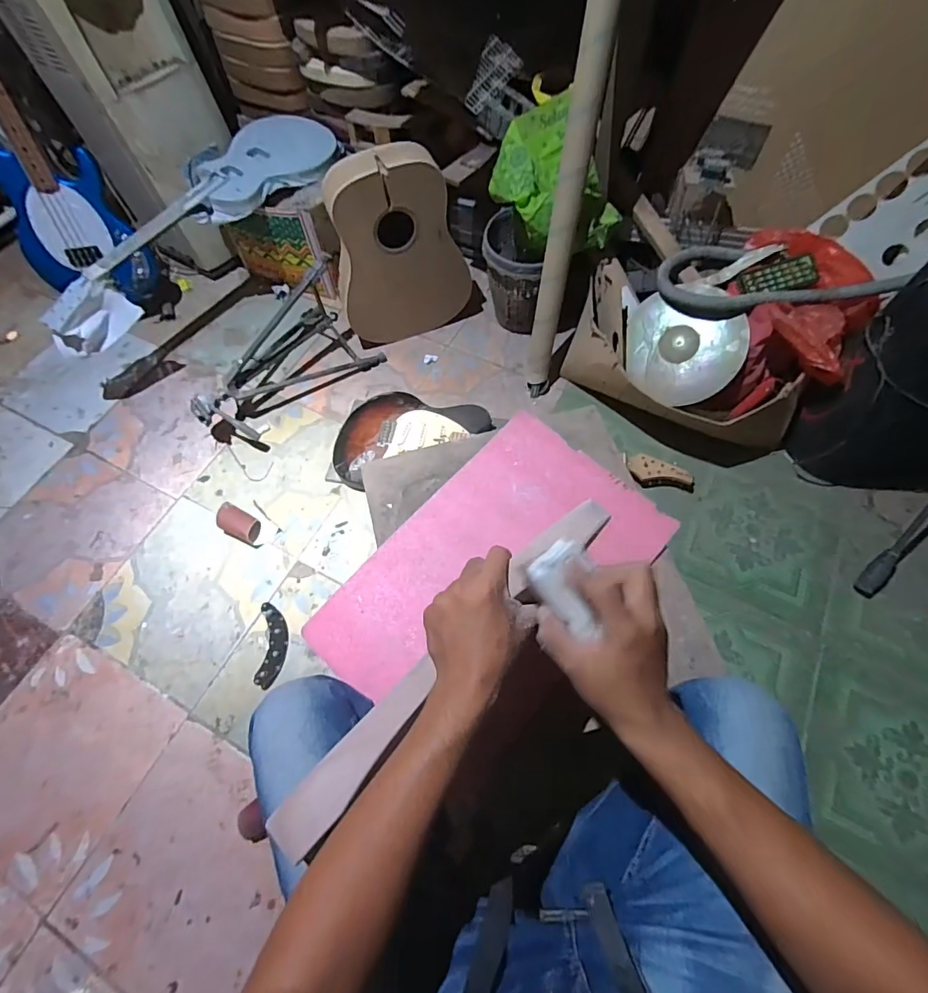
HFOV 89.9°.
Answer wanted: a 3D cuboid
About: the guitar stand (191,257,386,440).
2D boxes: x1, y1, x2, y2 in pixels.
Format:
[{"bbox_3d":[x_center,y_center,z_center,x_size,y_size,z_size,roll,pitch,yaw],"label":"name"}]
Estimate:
[{"bbox_3d":[-0.544,-0.411,1.319,0.529,0.257,0.283,-41,70,-17],"label":"guitar stand"}]

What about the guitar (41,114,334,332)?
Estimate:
[{"bbox_3d":[-0.771,-0.815,1.293,0.915,0.081,0.293,-38,69,-15],"label":"guitar"}]

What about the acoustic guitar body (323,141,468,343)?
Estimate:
[{"bbox_3d":[-0.171,-0.657,1.285,0.371,0.499,0.091,-19,65,-8],"label":"acoustic guitar body"}]

